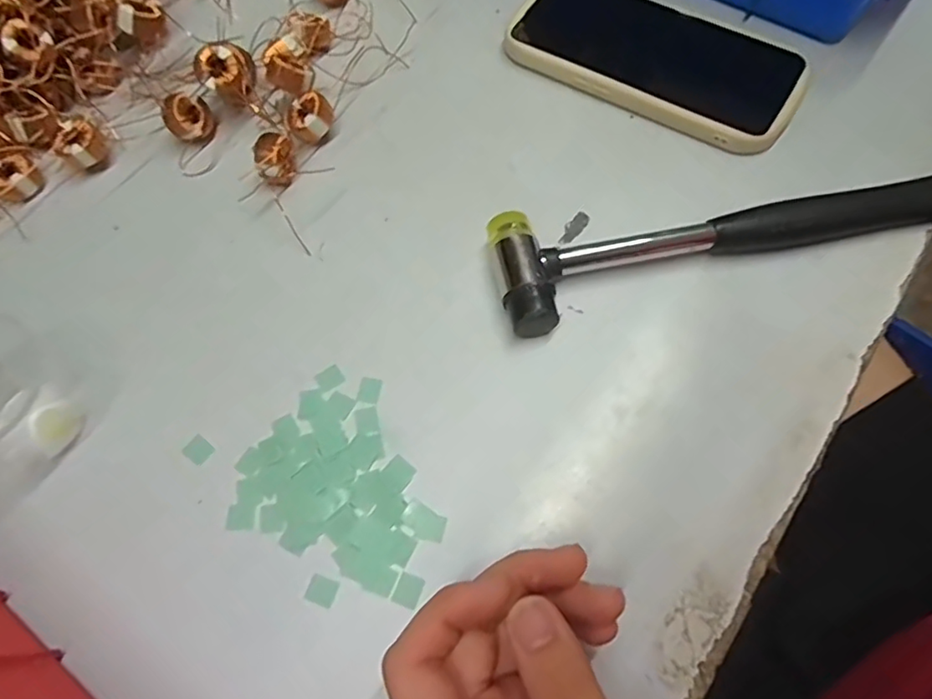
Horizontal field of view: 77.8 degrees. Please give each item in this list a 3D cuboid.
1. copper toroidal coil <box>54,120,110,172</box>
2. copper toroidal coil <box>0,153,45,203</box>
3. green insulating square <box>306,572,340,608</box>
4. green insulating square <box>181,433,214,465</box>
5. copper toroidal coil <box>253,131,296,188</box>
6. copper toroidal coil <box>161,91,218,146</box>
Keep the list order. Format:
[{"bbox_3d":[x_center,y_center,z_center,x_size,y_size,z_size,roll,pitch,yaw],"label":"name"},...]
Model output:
[{"bbox_3d":[-0.208,-0.110,0.315,0.024,0.022,0.020,-41,71,-15],"label":"copper toroidal coil"},{"bbox_3d":[-0.249,-0.094,0.319,0.024,0.017,0.019,-31,68,-12],"label":"copper toroidal coil"},{"bbox_3d":[-0.057,0.095,0.227,0.011,0.004,0.010,16,67,9],"label":"green insulating square"},{"bbox_3d":[-0.118,0.044,0.254,0.012,0.004,0.010,34,71,16],"label":"green insulating square"},{"bbox_3d":[-0.100,-0.100,0.306,0.019,0.020,0.022,-15,66,-5],"label":"copper toroidal coil"},{"bbox_3d":[-0.153,-0.128,0.320,0.009,0.028,0.025,8,64,49],"label":"copper toroidal coil"}]

